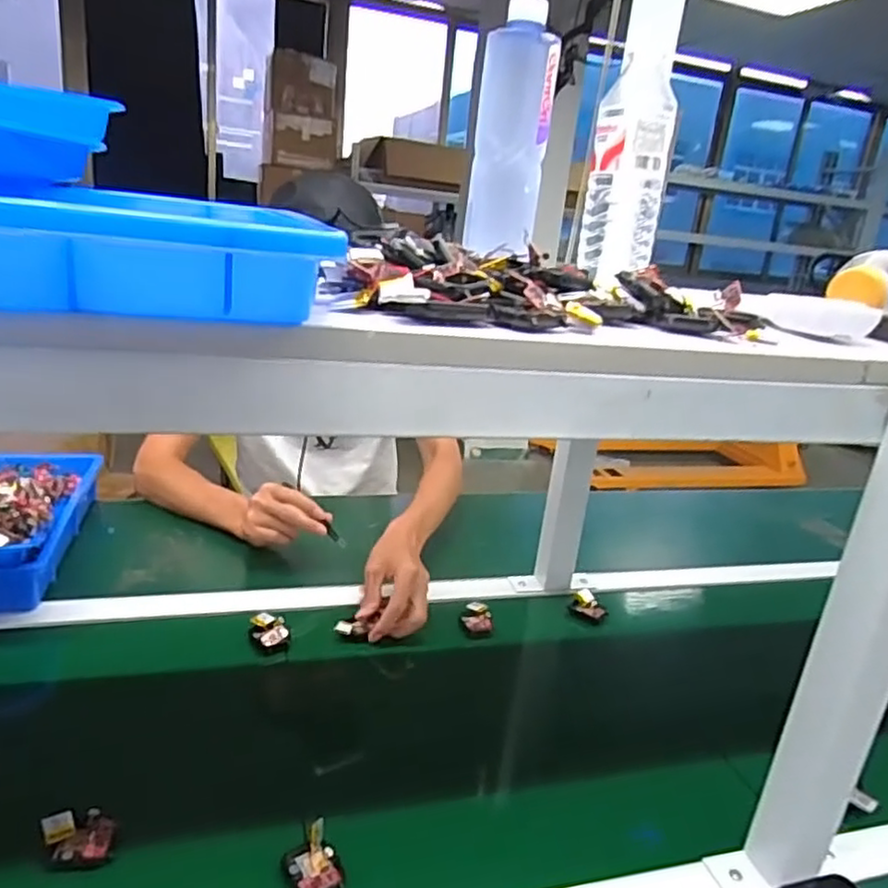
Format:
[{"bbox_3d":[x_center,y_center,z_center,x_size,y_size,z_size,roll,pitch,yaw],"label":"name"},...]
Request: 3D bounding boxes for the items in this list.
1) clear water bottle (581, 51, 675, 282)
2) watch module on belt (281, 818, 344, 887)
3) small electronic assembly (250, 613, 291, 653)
[{"bbox_3d":[0.171,-0.248,0.634,0.071,0.173,0.074,11,20,12],"label":"clear water bottle"},{"bbox_3d":[-0.097,0.311,0.505,0.037,0.020,0.047,-6,23,-31],"label":"watch module on belt"},{"bbox_3d":[-0.197,0.213,0.770,0.041,0.018,0.050,0,21,-19],"label":"small electronic assembly"}]

